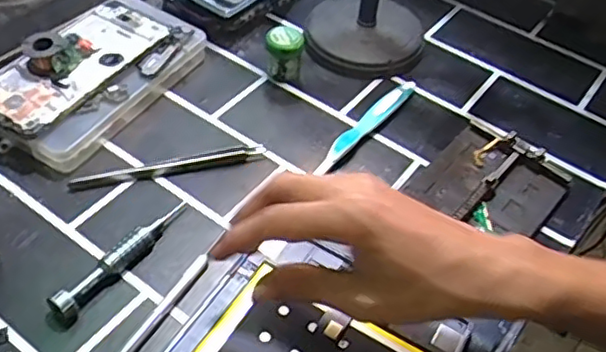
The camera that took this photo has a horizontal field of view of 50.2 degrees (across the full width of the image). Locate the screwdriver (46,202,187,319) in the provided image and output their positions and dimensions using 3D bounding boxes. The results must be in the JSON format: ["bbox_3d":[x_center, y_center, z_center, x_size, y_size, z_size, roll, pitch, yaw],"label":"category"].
[{"bbox_3d":[-0.112,0.049,0.409,0.013,0.018,0.109,31,52,21],"label":"screwdriver"}]

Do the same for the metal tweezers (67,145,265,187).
[{"bbox_3d":[-0.095,-0.006,0.467,0.139,0.005,0.013,-10,49,-14],"label":"metal tweezers"}]

